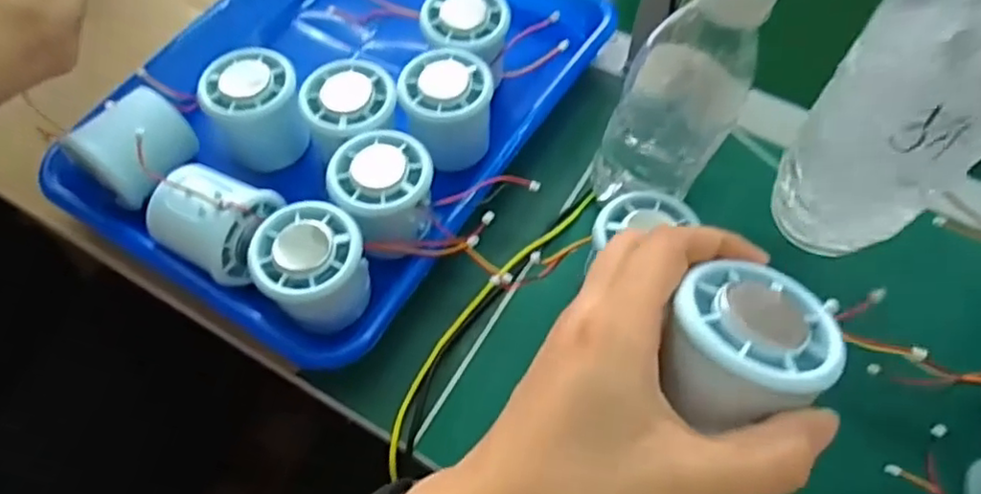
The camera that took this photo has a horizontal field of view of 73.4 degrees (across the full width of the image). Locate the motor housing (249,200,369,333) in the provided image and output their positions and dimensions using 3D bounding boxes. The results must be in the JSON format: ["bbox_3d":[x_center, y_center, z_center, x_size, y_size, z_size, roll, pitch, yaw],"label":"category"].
[{"bbox_3d":[-0.096,0.014,0.357,0.053,0.059,0.053,1,59,-1],"label":"motor housing"}]

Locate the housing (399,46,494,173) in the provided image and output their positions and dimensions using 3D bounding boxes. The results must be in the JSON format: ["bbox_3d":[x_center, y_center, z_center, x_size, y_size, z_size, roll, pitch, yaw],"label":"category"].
[{"bbox_3d":[-0.027,-0.082,0.417,0.055,0.063,0.060,3,59,0],"label":"housing"}]

